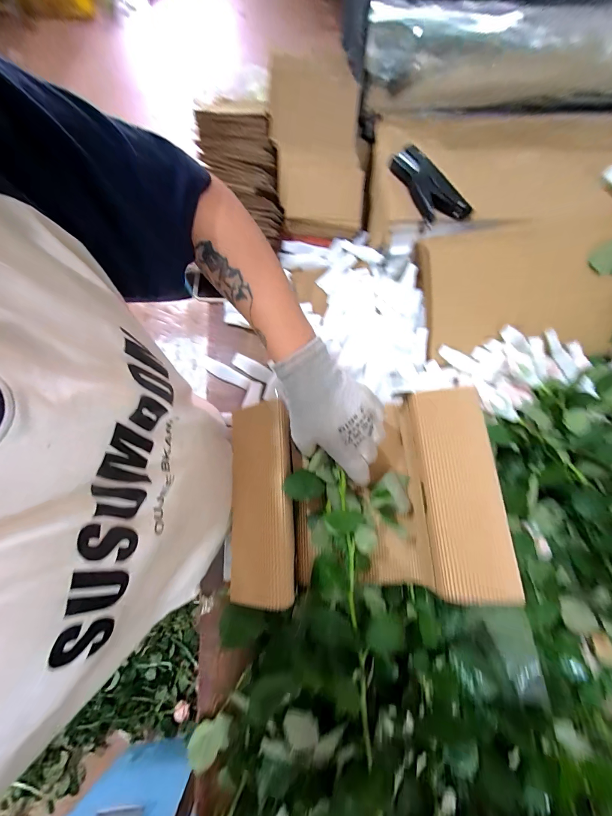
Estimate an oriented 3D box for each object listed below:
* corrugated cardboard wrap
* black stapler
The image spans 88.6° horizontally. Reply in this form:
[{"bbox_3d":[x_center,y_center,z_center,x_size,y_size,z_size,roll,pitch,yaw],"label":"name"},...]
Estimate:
[{"bbox_3d":[0.056,0.091,0.346,0.281,0.065,0.213,-1,76,-2],"label":"corrugated cardboard wrap"},{"bbox_3d":[0.197,-0.354,0.505,0.076,0.034,0.142,-21,77,-7],"label":"black stapler"}]

